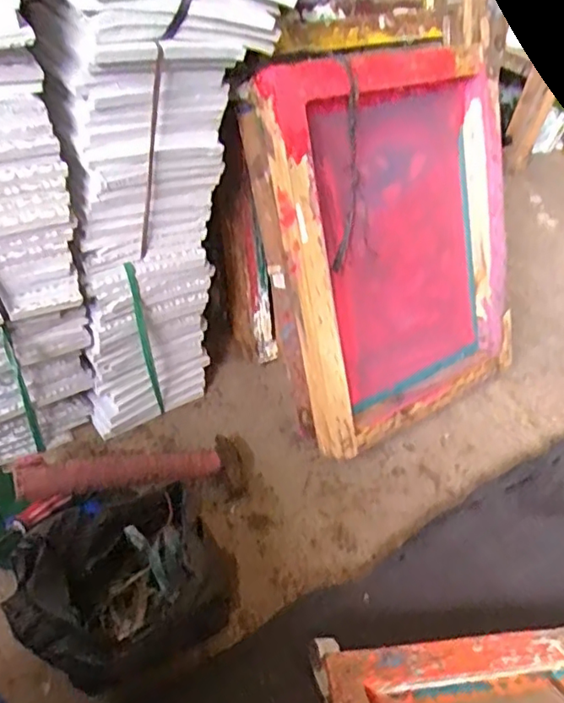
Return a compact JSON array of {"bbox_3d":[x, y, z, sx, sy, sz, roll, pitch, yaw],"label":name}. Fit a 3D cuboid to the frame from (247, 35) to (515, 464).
[{"bbox_3d":[0.158,-0.144,0.817,0.376,0.493,0.082,-25,26,-29],"label":"frame"}]

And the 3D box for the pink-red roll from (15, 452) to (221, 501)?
[{"bbox_3d":[-0.186,0.145,0.706,0.239,0.031,0.038,0,41,-30],"label":"pink-red roll"}]

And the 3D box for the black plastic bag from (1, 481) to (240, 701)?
[{"bbox_3d":[-0.152,0.233,0.593,0.209,0.123,0.157,-28,52,-31],"label":"black plastic bag"}]

